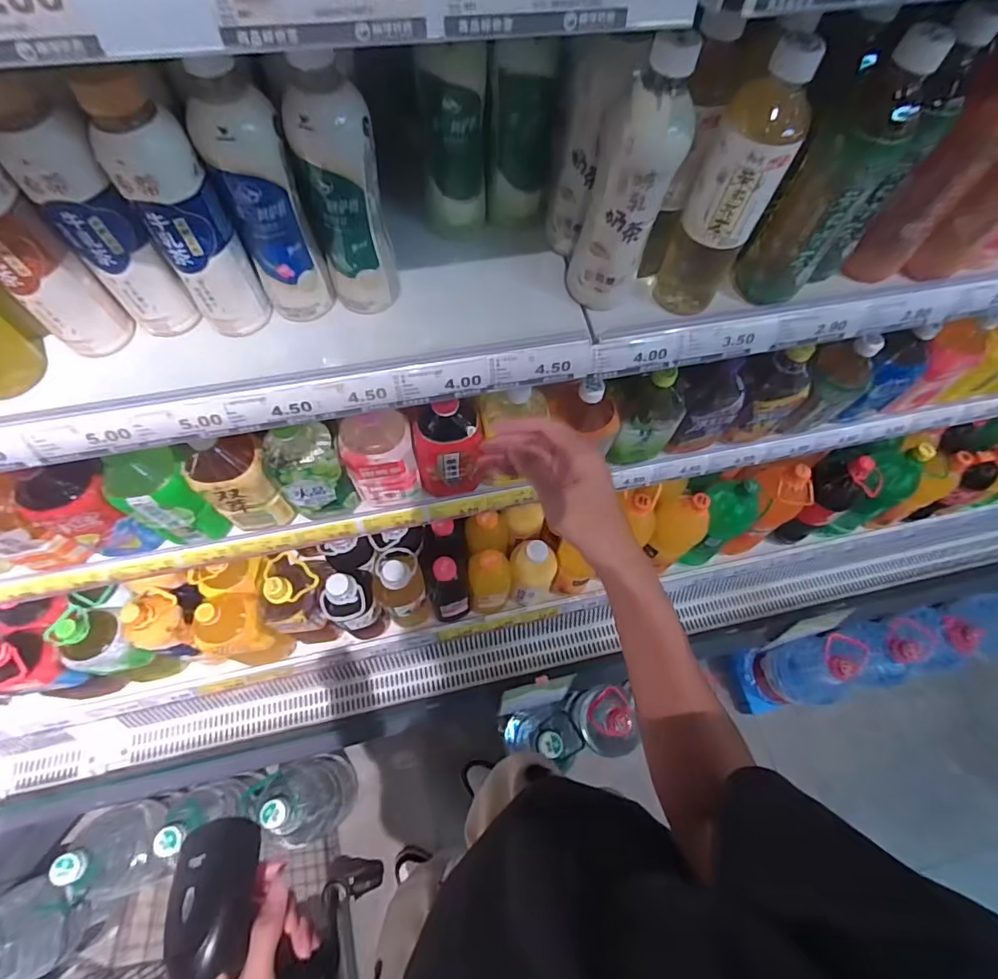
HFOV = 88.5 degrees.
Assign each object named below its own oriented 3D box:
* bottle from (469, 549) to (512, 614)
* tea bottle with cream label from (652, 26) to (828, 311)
[{"bbox_3d":[-0.017,0.184,0.998,0.079,0.222,0.071,-3,66,-4],"label":"bottle"},{"bbox_3d":[0.193,-0.250,0.429,0.066,0.210,0.064,27,67,9],"label":"tea bottle with cream label"}]

